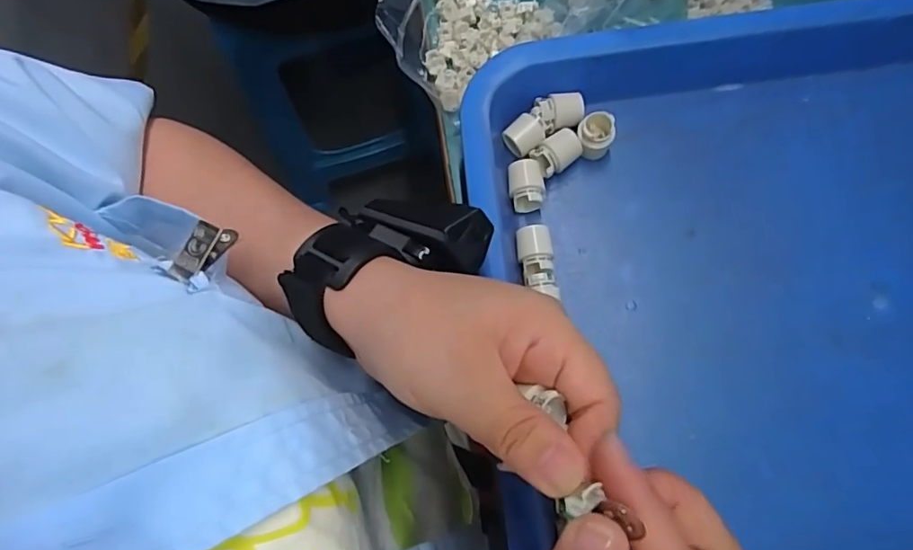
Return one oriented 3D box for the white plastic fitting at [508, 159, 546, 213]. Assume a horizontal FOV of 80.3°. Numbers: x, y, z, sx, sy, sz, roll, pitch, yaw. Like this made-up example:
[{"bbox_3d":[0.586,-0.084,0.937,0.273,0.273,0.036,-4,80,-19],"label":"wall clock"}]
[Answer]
[{"bbox_3d":[0.042,-0.053,0.325,0.020,0.022,0.029,-4,76,2],"label":"white plastic fitting"}]

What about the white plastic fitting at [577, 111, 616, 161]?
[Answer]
[{"bbox_3d":[0.083,-0.083,0.327,0.021,0.027,0.020,-1,76,3],"label":"white plastic fitting"}]

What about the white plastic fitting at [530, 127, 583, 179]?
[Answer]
[{"bbox_3d":[0.060,-0.073,0.330,0.028,0.019,0.019,-35,77,-6],"label":"white plastic fitting"}]

